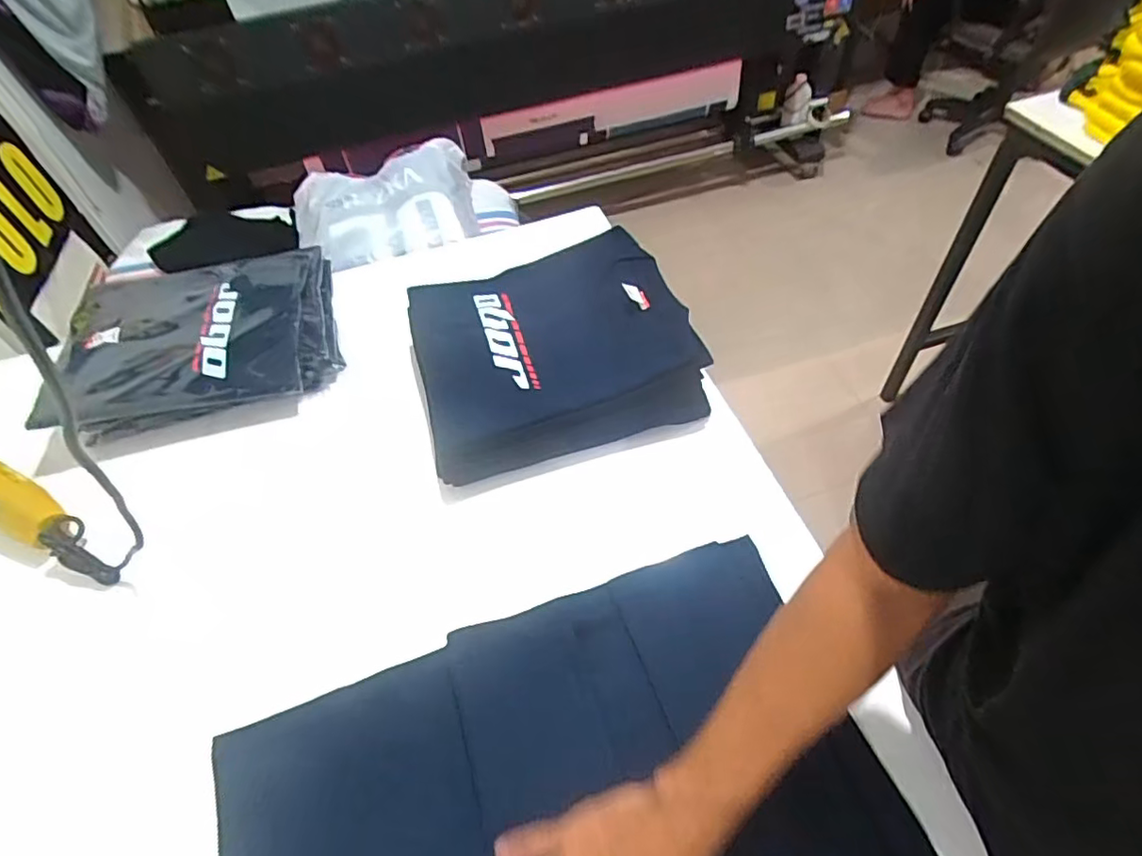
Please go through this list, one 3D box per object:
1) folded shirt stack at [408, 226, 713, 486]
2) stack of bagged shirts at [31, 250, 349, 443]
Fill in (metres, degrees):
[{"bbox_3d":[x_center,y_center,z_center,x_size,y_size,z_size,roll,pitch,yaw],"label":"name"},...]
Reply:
[{"bbox_3d":[-0.029,-0.109,0.773,0.338,0.082,0.297,-14,52,-5],"label":"folded shirt stack"},{"bbox_3d":[-0.540,-0.137,0.864,0.375,0.075,0.306,-17,52,-7],"label":"stack of bagged shirts"}]

